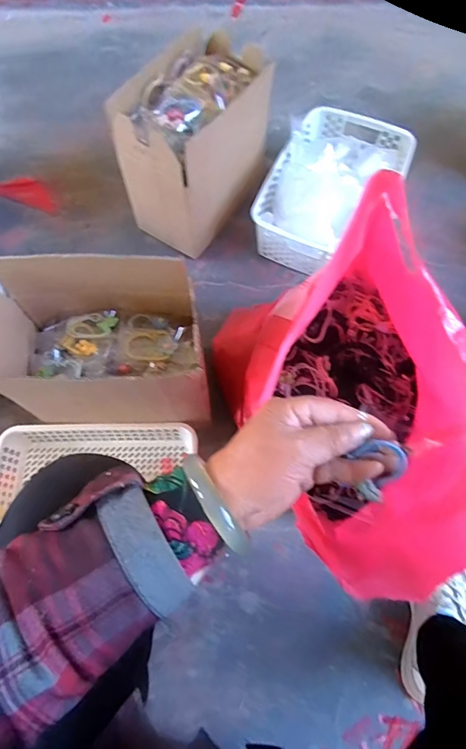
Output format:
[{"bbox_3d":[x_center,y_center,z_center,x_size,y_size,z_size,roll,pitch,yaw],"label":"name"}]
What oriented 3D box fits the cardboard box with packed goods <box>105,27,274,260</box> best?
[{"bbox_3d":[-0.055,-0.354,0.705,0.148,0.218,0.242,30,70,14],"label":"cardboard box with packed goods"}]

